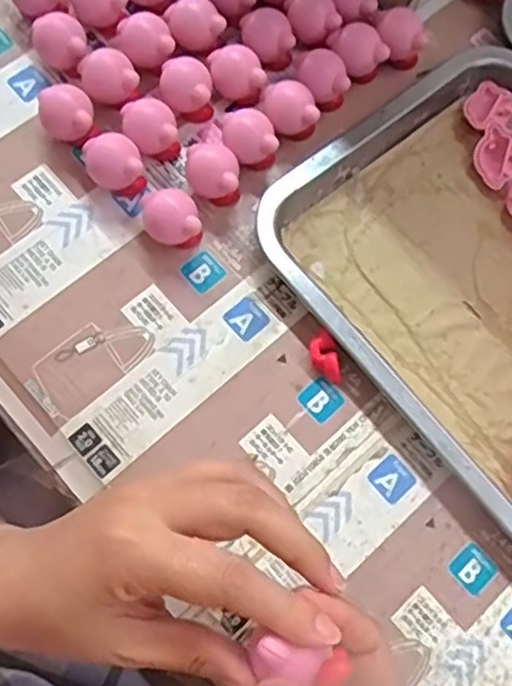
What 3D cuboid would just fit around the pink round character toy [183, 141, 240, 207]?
[{"bbox_3d":[-0.025,-0.094,0.392,0.028,0.030,0.028,1,75,-4],"label":"pink round character toy"}]

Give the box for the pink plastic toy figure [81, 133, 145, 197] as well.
[{"bbox_3d":[-0.078,-0.097,0.383,0.028,0.030,0.024,-21,77,-9],"label":"pink plastic toy figure"}]

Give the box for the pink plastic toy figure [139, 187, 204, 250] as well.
[{"bbox_3d":[-0.046,-0.066,0.377,0.028,0.032,0.026,-18,77,-9],"label":"pink plastic toy figure"}]

